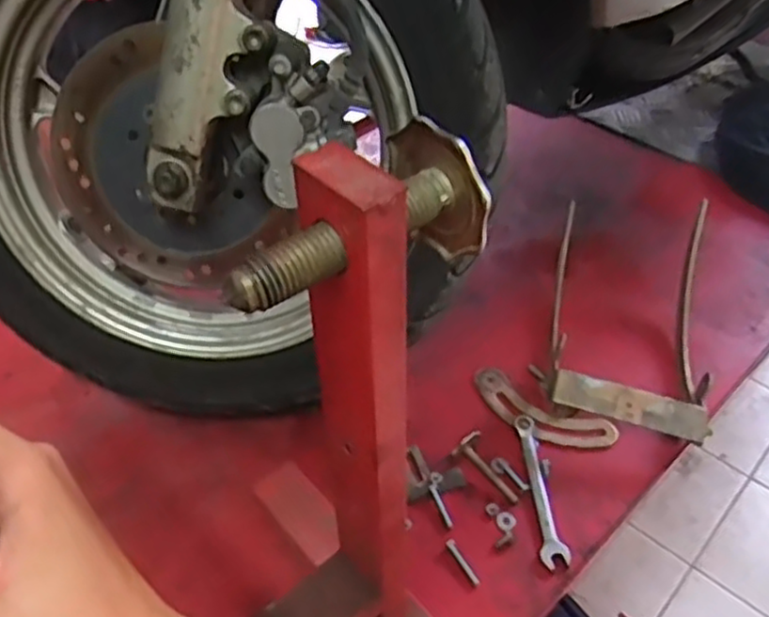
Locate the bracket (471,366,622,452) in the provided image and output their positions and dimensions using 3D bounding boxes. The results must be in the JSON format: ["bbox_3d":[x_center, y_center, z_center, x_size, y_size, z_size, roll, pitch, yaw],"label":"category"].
[{"bbox_3d":[0.133,0.093,0.635,0.131,0.011,0.048,27,51,26],"label":"bracket"}]

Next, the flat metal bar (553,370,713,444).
[{"bbox_3d":[0.201,0.078,0.590,0.123,0.008,0.029,16,70,7],"label":"flat metal bar"}]

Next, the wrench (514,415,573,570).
[{"bbox_3d":[0.123,0.141,0.583,0.021,0.009,0.137,-4,44,-3],"label":"wrench"}]

